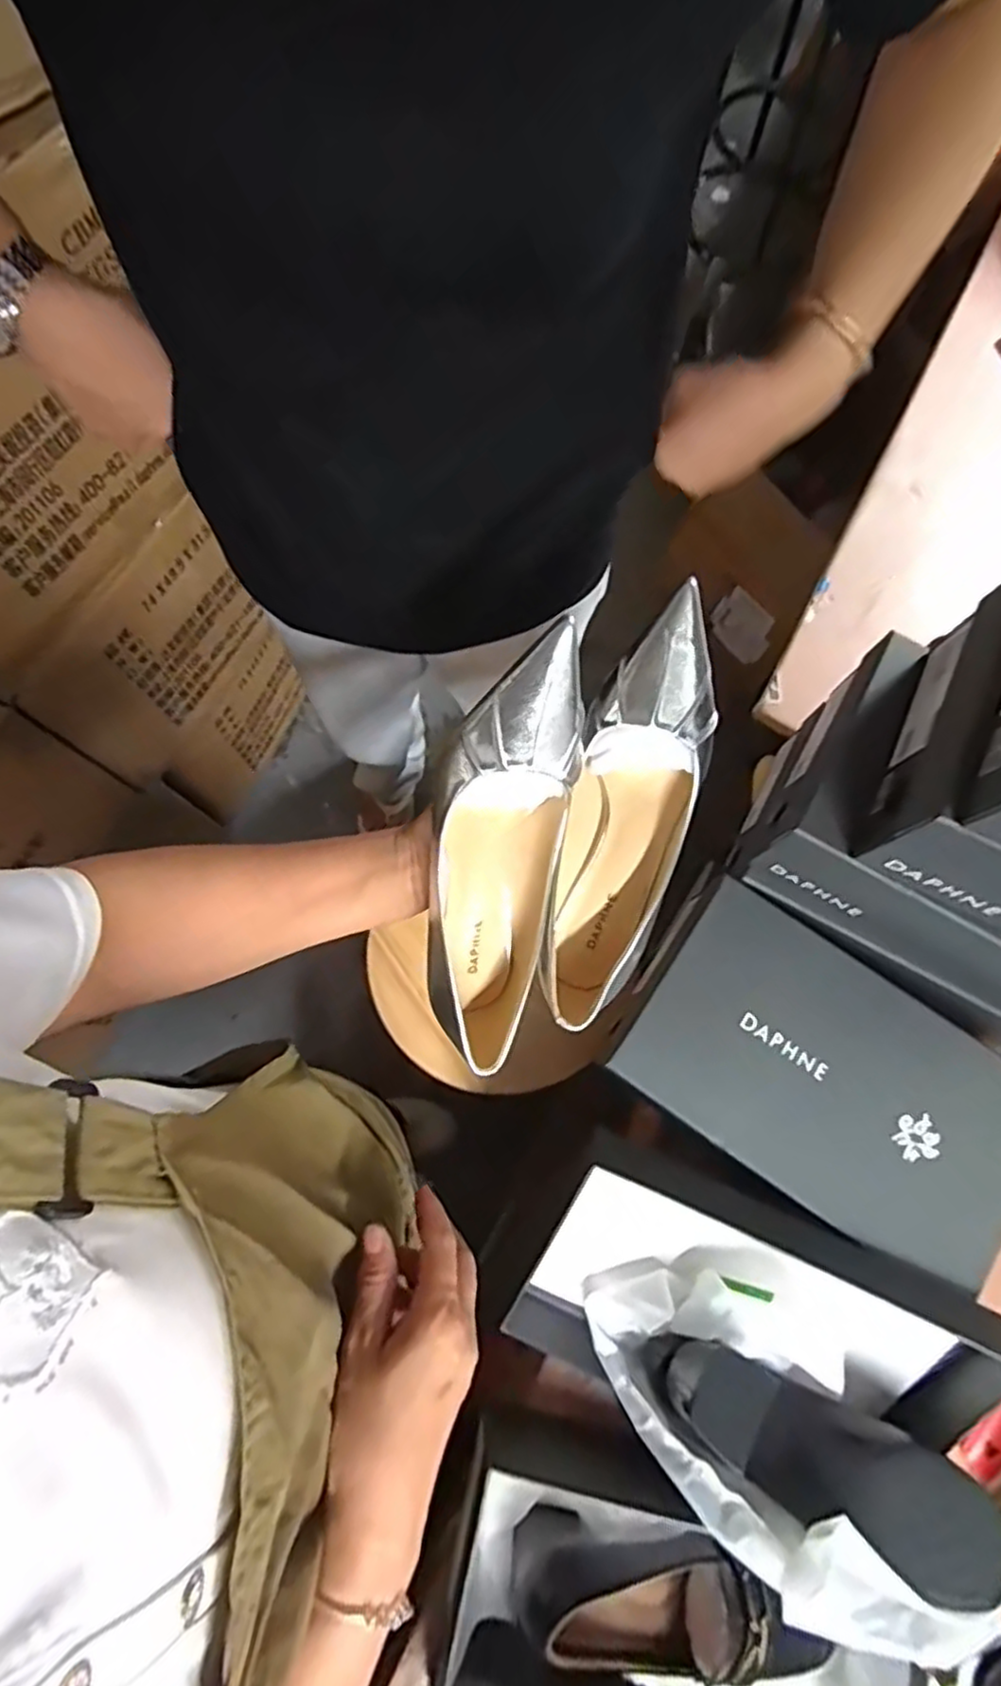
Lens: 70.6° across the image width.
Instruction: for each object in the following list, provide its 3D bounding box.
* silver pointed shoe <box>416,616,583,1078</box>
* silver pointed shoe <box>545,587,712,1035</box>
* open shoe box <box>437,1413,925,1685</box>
[{"bbox_3d":[-0.005,0.005,0.405,0.080,0.078,0.242,9,111,1],"label":"silver pointed shoe"},{"bbox_3d":[0.076,-0.013,0.416,0.075,0.065,0.247,13,104,2],"label":"silver pointed shoe"},{"bbox_3d":[0.126,0.535,0.464,0.305,0.100,0.178,15,75,3],"label":"open shoe box"}]

